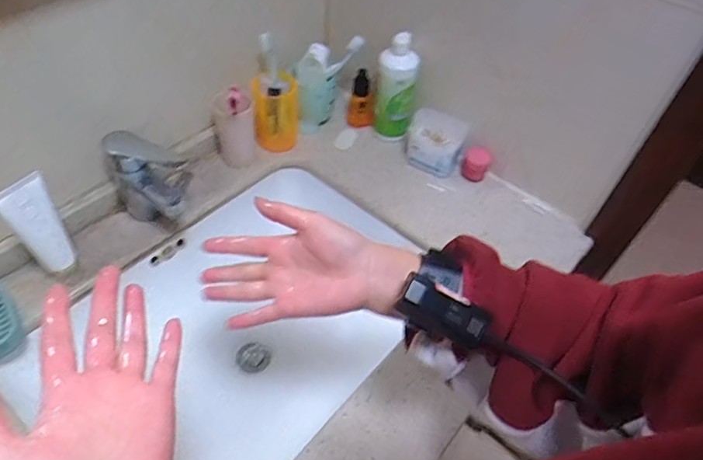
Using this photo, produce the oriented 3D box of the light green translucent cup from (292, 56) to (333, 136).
[{"bbox_3d":[-0.070,-0.246,0.899,0.071,0.116,0.067,3,50,-3],"label":"light green translucent cup"}]

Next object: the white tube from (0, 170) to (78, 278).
[{"bbox_3d":[-0.383,0.001,0.610,0.056,0.136,0.037,-33,60,-29],"label":"white tube"}]

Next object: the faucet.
[{"bbox_3d":[-0.278,-0.055,0.709,0.078,0.137,0.127,-29,58,-26],"label":"faucet"}]

